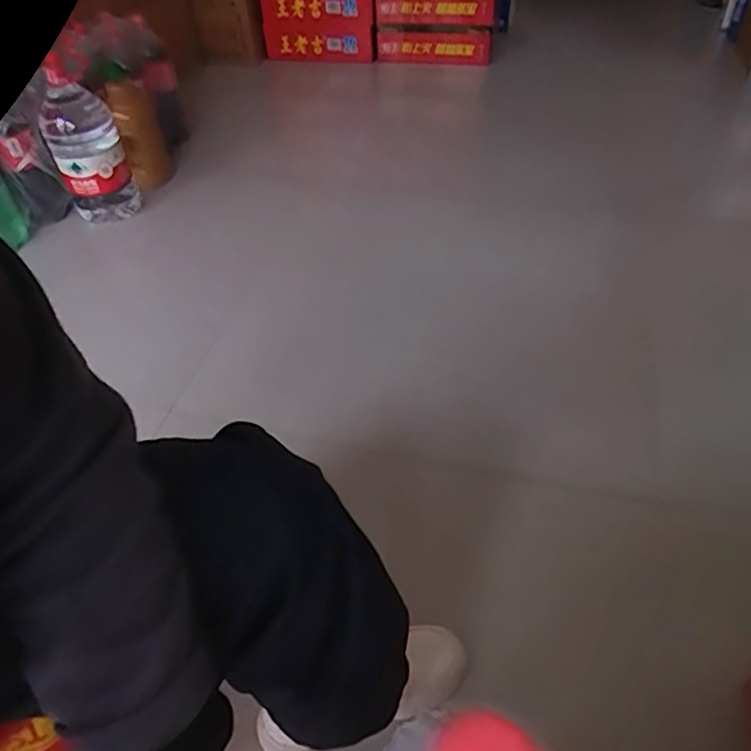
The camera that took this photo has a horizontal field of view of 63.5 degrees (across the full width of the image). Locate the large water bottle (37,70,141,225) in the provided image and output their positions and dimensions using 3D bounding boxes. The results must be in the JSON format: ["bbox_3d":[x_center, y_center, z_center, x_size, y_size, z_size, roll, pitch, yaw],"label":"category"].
[{"bbox_3d":[-0.663,-0.506,1.417,0.153,0.304,0.126,-20,48,-15],"label":"large water bottle"}]

